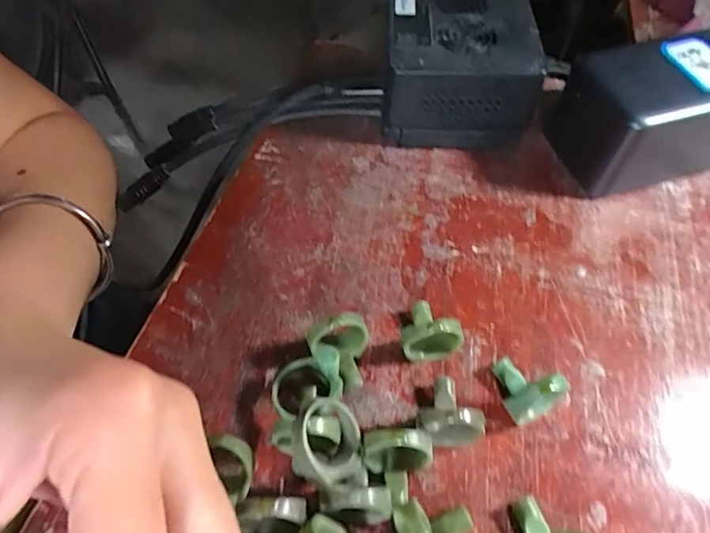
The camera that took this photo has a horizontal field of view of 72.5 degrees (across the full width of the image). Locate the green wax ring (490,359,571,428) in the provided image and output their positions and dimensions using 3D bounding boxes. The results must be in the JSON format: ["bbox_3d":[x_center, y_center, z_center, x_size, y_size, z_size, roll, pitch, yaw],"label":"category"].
[{"bbox_3d":[0.065,0.045,0.187,0.024,0.016,0.023,-1,56,1],"label":"green wax ring"}]

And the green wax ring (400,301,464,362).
[{"bbox_3d":[0.029,0.023,0.196,0.023,0.026,0.023,-1,56,1],"label":"green wax ring"}]

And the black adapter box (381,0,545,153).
[{"bbox_3d":[0.053,-0.106,0.265,0.084,0.051,0.080,8,57,7],"label":"black adapter box"}]

